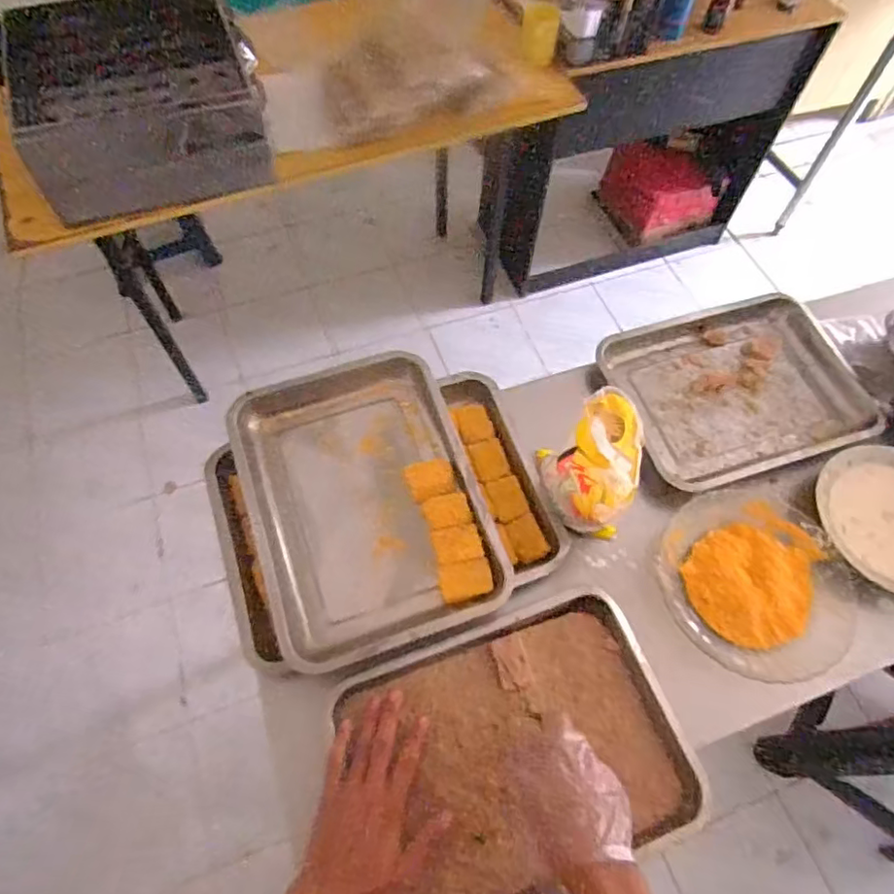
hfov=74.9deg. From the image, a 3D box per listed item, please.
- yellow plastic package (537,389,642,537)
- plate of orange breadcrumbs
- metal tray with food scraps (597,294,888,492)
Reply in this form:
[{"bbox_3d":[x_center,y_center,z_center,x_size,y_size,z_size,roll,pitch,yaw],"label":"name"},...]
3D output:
[{"bbox_3d":[0.165,0.025,0.663,0.087,0.154,0.117,-5,62,-5],"label":"yellow plastic package"},{"bbox_3d":[0.362,0.154,0.684,0.203,0.022,0.215,1,62,-2],"label":"plate of orange breadcrumbs"},{"bbox_3d":[0.403,-0.083,0.828,0.334,0.038,0.258,-16,64,-10],"label":"metal tray with food scraps"}]

